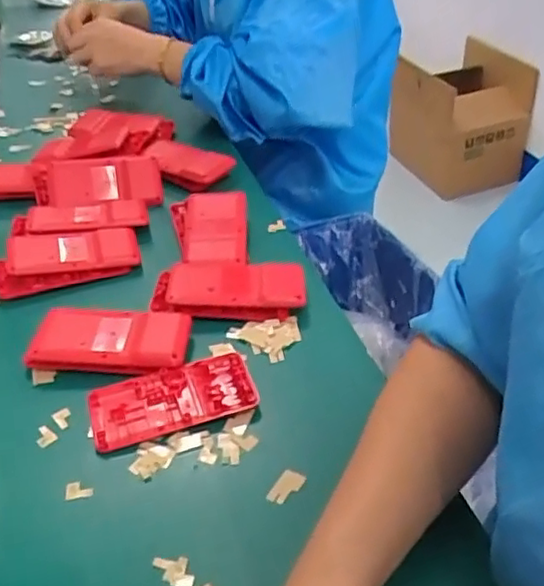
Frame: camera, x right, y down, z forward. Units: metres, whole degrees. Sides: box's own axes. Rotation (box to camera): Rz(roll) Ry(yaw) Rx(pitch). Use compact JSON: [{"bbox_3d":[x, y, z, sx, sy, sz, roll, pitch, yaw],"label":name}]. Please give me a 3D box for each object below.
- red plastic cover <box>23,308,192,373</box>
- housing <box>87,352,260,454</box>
[{"bbox_3d":[-0.132,0.036,0.538,0.125,0.023,0.060,0,38,4],"label":"red plastic cover"},{"bbox_3d":[-0.077,0.080,0.501,0.121,0.013,0.060,-15,39,-14],"label":"housing"}]

